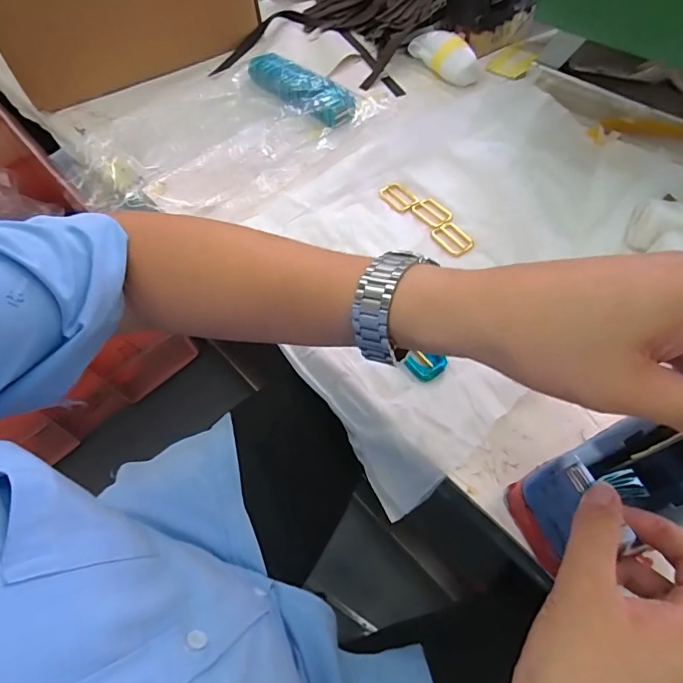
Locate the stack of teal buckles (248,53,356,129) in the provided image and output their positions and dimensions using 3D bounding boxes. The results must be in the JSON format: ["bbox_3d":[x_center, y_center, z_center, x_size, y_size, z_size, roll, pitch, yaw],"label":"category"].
[{"bbox_3d":[-0.055,-0.348,0.646,0.061,0.032,0.186,-39,63,-18],"label":"stack of teal buckles"}]

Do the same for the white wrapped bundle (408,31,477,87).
[{"bbox_3d":[0.147,-0.414,0.672,0.049,0.036,0.114,-27,60,-12],"label":"white wrapped bundle"}]

